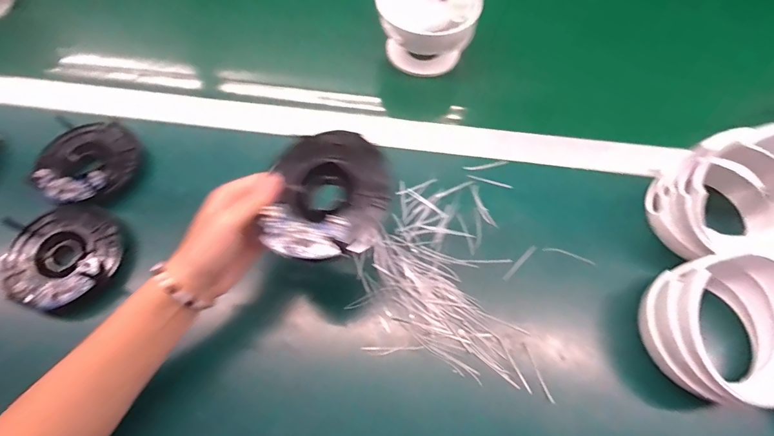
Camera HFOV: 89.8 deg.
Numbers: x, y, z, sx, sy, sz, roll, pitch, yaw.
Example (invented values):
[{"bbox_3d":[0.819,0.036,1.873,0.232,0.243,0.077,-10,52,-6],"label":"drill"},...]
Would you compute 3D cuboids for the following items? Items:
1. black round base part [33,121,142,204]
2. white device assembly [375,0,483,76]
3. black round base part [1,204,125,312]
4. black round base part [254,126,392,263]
[{"bbox_3d":[-0.310,-0.059,0.406,0.093,0.028,0.097,0,66,0],"label":"black round base part"},{"bbox_3d":[0.050,-0.248,0.475,0.117,0.117,0.116,5,66,3],"label":"white device assembly"},{"bbox_3d":[-0.303,0.033,0.365,0.109,0.026,0.093,25,68,11],"label":"black round base part"},{"bbox_3d":[-0.042,-0.020,0.281,0.085,0.014,0.101,5,62,1],"label":"black round base part"}]

